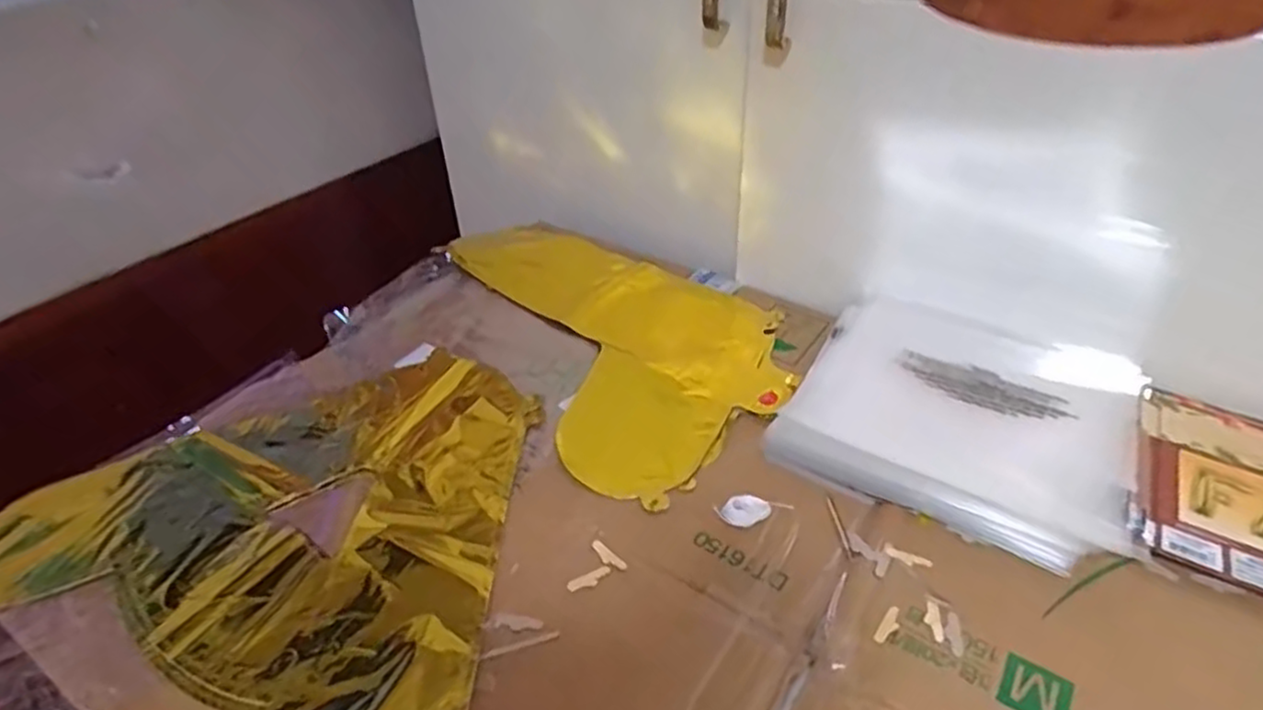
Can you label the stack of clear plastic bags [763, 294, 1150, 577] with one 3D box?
[{"bbox_3d":[0.252,0.037,0.558,0.227,0.025,0.230,19,43,25],"label":"stack of clear plastic bags"}]

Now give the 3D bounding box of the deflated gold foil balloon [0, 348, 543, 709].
[{"bbox_3d":[-0.196,0.118,0.475,0.365,0.008,0.335,26,46,31],"label":"deflated gold foil balloon"}]

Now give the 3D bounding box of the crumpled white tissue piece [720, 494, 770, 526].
[{"bbox_3d":[0.076,0.103,0.484,0.030,0.011,0.020,-12,39,-12],"label":"crumpled white tissue piece"}]

